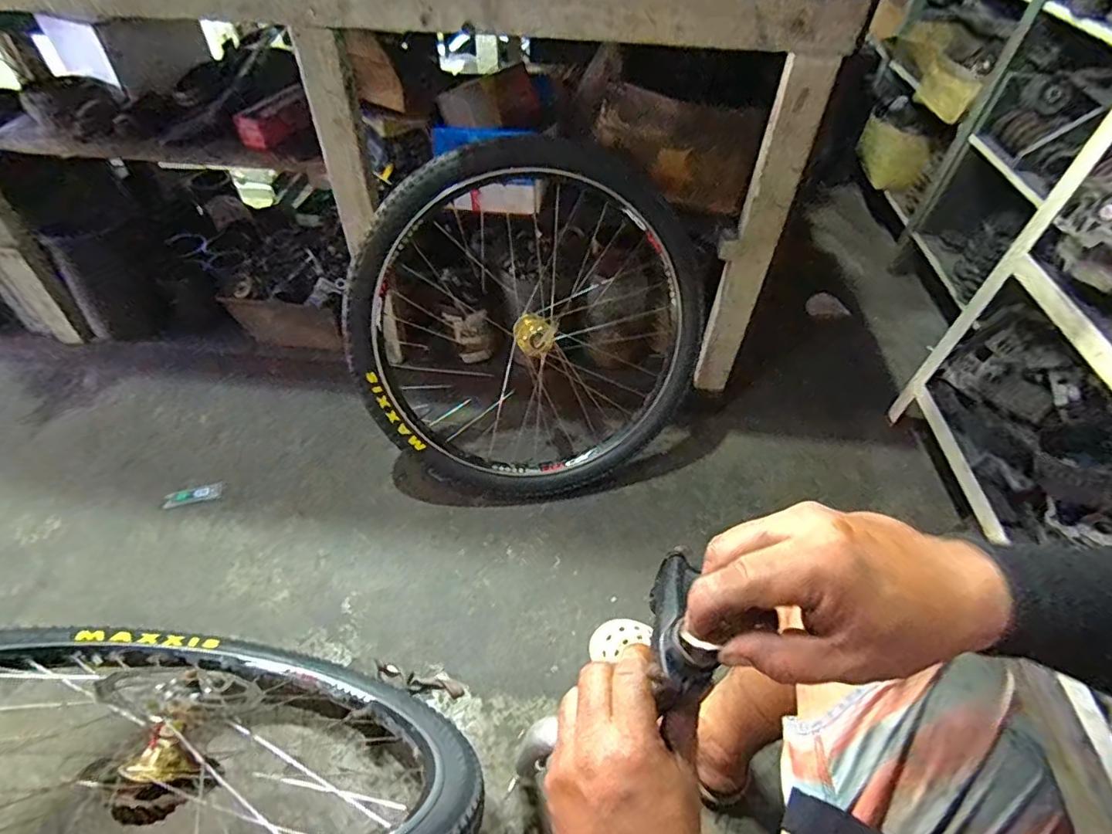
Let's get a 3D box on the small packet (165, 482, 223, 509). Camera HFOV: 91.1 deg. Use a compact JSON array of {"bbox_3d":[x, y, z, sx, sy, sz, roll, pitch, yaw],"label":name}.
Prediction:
[{"bbox_3d":[-0.736,0.159,1.110,0.107,0.004,0.038,-14,52,-15],"label":"small packet"}]

